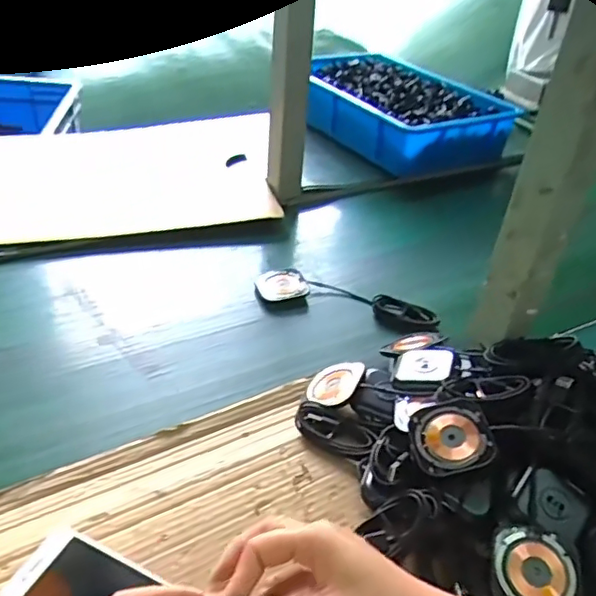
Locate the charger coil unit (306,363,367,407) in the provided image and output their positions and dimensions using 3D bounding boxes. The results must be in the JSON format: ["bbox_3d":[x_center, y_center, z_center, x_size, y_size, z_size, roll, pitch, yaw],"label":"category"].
[{"bbox_3d":[0.037,0.081,0.577,0.059,0.004,0.045,-35,39,-1],"label":"charger coil unit"}]

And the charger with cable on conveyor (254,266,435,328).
[{"bbox_3d":[0.057,-0.001,0.724,0.214,0.018,0.058,12,37,8],"label":"charger with cable on conveyor"}]

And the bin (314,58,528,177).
[{"bbox_3d":[0.169,-0.361,1.149,0.291,0.091,0.453,-19,44,-31],"label":"bin"}]

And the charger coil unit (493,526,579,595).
[{"bbox_3d":[0.166,0.191,0.421,0.056,0.014,0.054,-1,54,2],"label":"charger coil unit"}]

